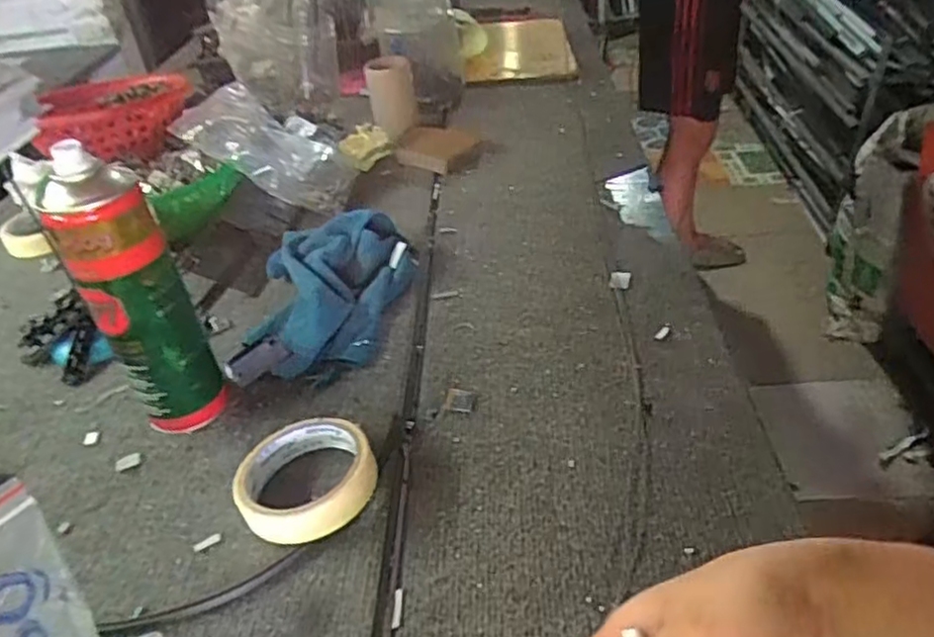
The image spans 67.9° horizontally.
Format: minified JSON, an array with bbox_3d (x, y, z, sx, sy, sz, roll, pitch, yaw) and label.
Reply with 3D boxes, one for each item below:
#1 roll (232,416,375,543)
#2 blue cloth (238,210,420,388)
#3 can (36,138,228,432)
[{"bbox_3d":[-0.109,0.108,0.474,0.092,0.030,0.083,-9,37,-6],"label":"roll"},{"bbox_3d":[-0.121,-0.029,0.641,0.158,0.048,0.207,-11,37,-8],"label":"blue cloth"},{"bbox_3d":[-0.227,-0.010,0.490,0.053,0.218,0.057,1,37,8],"label":"can"}]

